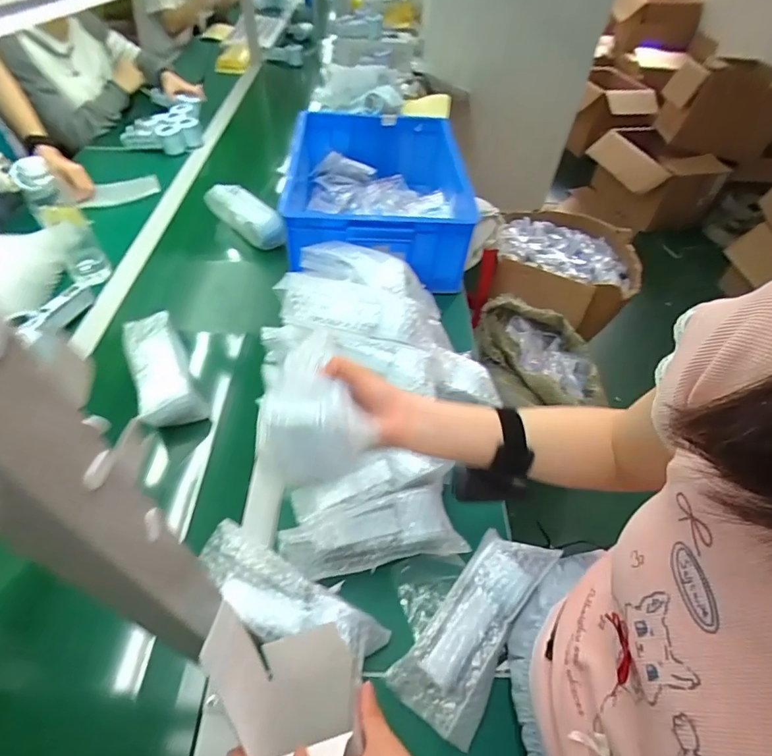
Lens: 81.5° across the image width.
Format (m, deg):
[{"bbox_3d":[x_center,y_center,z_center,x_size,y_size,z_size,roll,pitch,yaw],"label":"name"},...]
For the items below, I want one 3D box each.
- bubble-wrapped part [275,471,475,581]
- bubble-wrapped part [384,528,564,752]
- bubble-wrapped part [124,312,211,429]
[{"bbox_3d":[-0.016,0.177,0.515,0.205,0.040,0.080,-9,50,-14],"label":"bubble-wrapped part"},{"bbox_3d":[0.099,0.254,0.466,0.090,0.047,0.204,33,53,22],"label":"bubble-wrapped part"},{"bbox_3d":[-0.344,-0.011,0.682,0.082,0.067,0.184,-24,55,-24],"label":"bubble-wrapped part"}]

